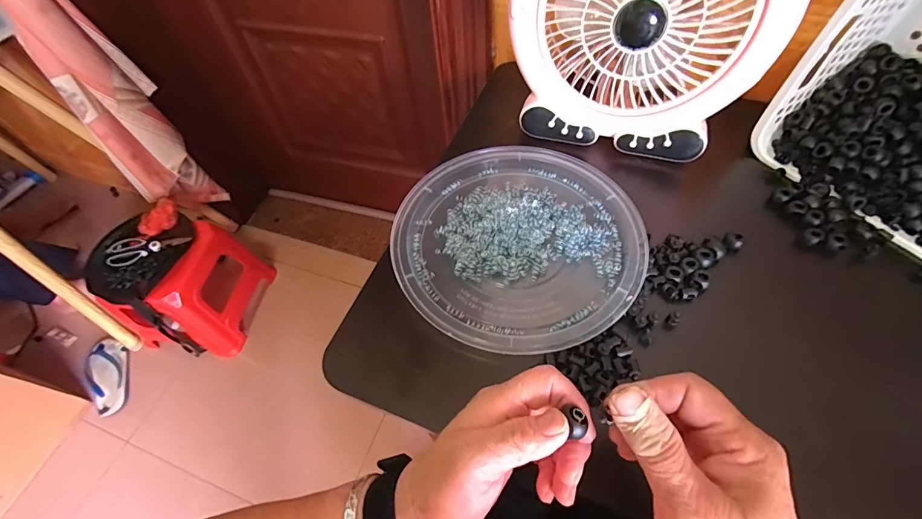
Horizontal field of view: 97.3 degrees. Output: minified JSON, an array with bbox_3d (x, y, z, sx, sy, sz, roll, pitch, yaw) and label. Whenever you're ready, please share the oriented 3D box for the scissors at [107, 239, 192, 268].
[{"bbox_3d":[-0.791,-0.023,1.031,0.191,0.015,0.070,-8,70,-9],"label":"scissors"}]

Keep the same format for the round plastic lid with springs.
[{"bbox_3d":[0.054,-0.027,0.398,0.224,0.021,0.236,-2,57,3],"label":"round plastic lid with springs"}]

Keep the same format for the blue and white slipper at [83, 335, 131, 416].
[{"bbox_3d":[-1.001,0.319,1.147,0.115,0.043,0.234,-24,58,-11],"label":"blue and white slipper"}]

